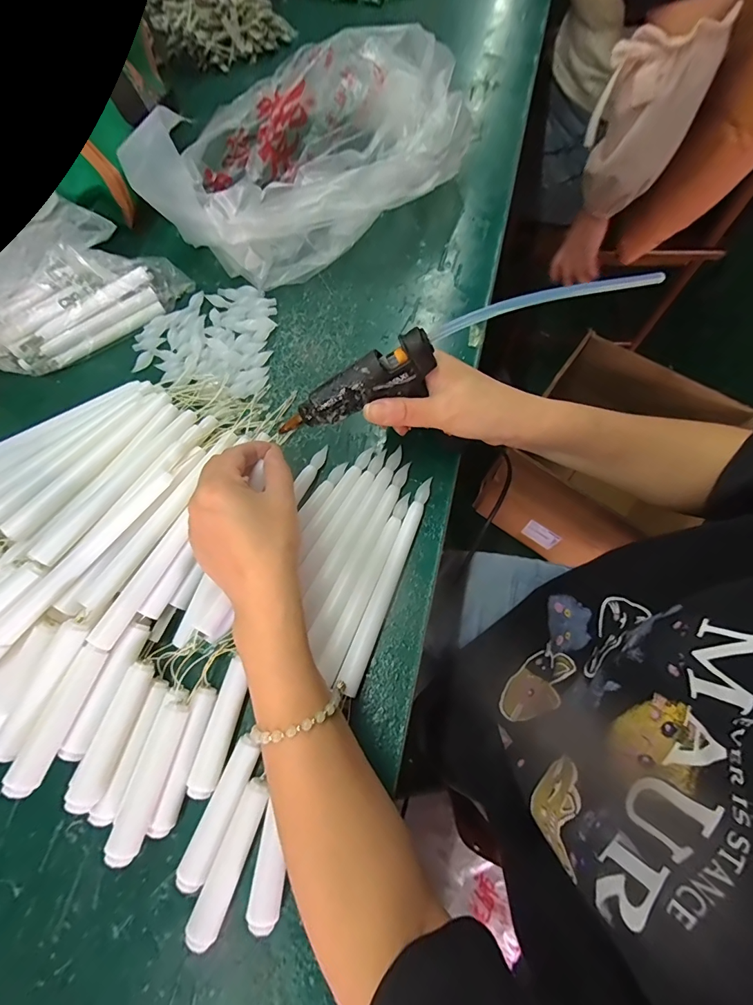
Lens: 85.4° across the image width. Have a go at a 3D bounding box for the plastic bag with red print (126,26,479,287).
[{"bbox_3d":[-0.068,-0.350,0.406,0.323,0.093,0.200,-28,72,-6],"label":"plastic bag with red print"}]

